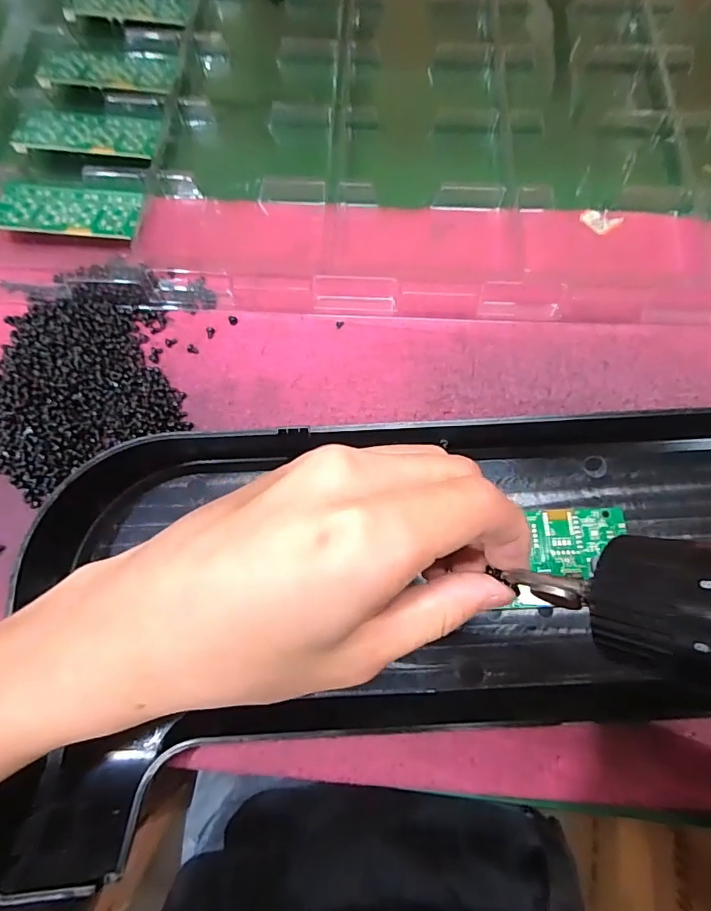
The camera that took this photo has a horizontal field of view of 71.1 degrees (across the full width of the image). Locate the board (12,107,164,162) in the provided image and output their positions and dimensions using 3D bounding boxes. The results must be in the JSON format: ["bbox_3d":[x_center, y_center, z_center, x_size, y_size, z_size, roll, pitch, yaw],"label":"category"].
[{"bbox_3d":[-0.184,-0.221,0.342,0.095,0.004,0.046,6,61,-1],"label":"board"}]

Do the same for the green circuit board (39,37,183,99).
[{"bbox_3d":[-0.181,-0.285,0.363,0.098,0.005,0.051,9,73,3],"label":"green circuit board"}]

